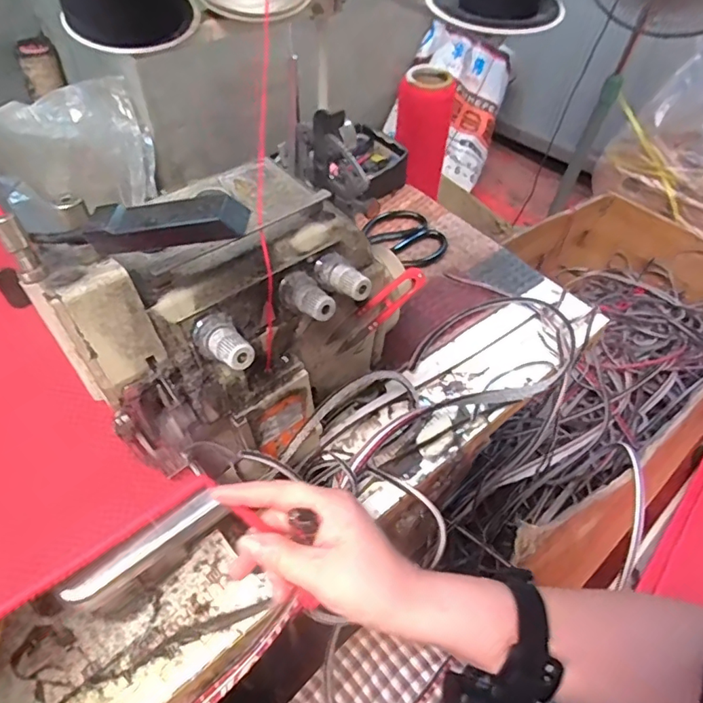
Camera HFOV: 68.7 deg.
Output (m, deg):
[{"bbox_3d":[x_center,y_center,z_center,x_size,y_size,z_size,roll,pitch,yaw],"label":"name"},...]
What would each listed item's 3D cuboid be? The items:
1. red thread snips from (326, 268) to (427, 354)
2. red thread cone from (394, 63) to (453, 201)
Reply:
[{"bbox_3d":[0.022,-0.036,0.435,0.097,0.022,0.015,-40,61,-8],"label":"red thread snips"},{"bbox_3d":[0.121,-0.380,0.891,0.090,0.184,0.098,9,50,2],"label":"red thread cone"}]

